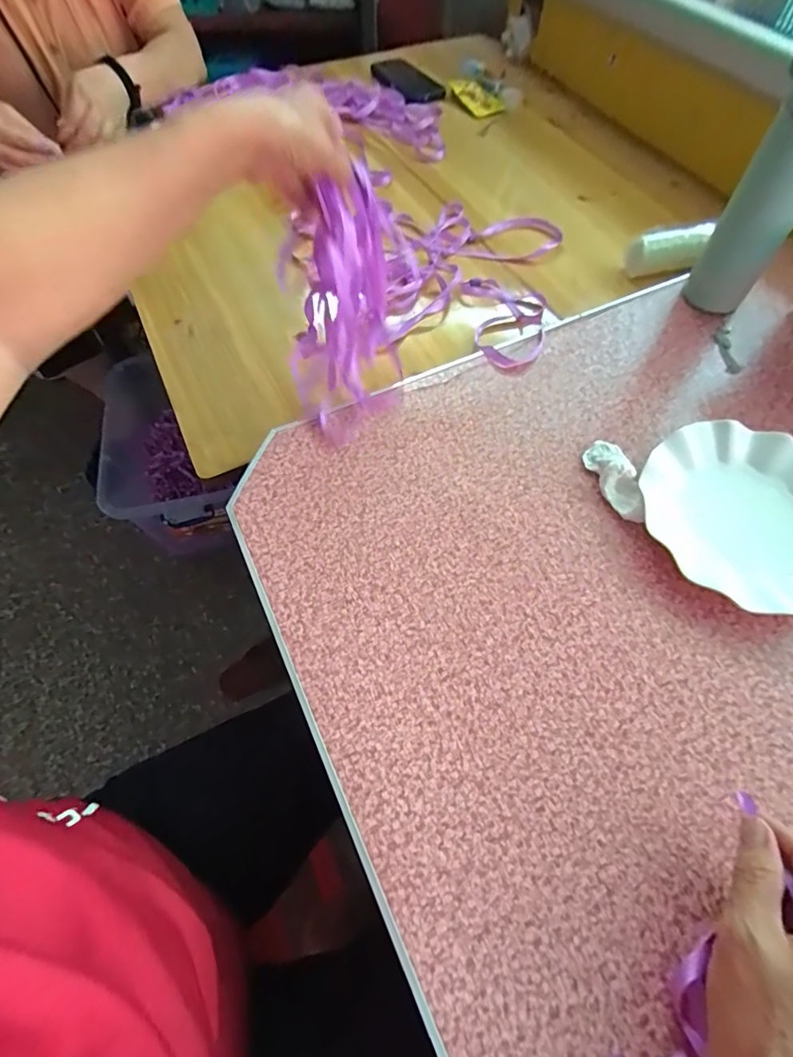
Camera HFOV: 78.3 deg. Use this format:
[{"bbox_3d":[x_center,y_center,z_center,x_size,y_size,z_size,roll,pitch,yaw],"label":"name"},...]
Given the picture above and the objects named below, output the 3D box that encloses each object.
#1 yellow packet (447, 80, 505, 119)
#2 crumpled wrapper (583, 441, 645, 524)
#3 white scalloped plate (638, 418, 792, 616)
[{"bbox_3d":[0.138,-0.764,0.864,0.061,0.027,0.101,-40,68,-19],"label":"yellow packet"},{"bbox_3d":[0.203,-0.046,0.451,0.030,0.023,0.088,-9,62,-5],"label":"crumpled wrapper"},{"bbox_3d":[0.313,-0.013,0.429,0.164,0.027,0.181,-36,67,-18],"label":"white scalloped plate"}]

